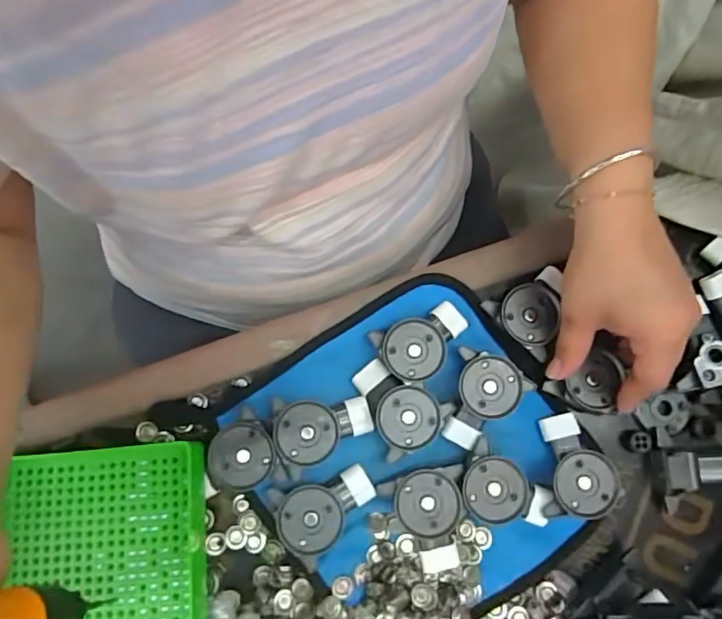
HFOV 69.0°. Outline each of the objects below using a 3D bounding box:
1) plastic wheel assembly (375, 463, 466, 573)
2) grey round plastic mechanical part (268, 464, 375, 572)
[{"bbox_3d":[0.042,0.141,0.350,0.054,0.022,0.066,-5,79,-2],"label":"plastic wheel assembly"},{"bbox_3d":[-0.022,0.134,0.349,0.065,0.019,0.052,-25,81,-6],"label":"grey round plastic mechanical part"}]

